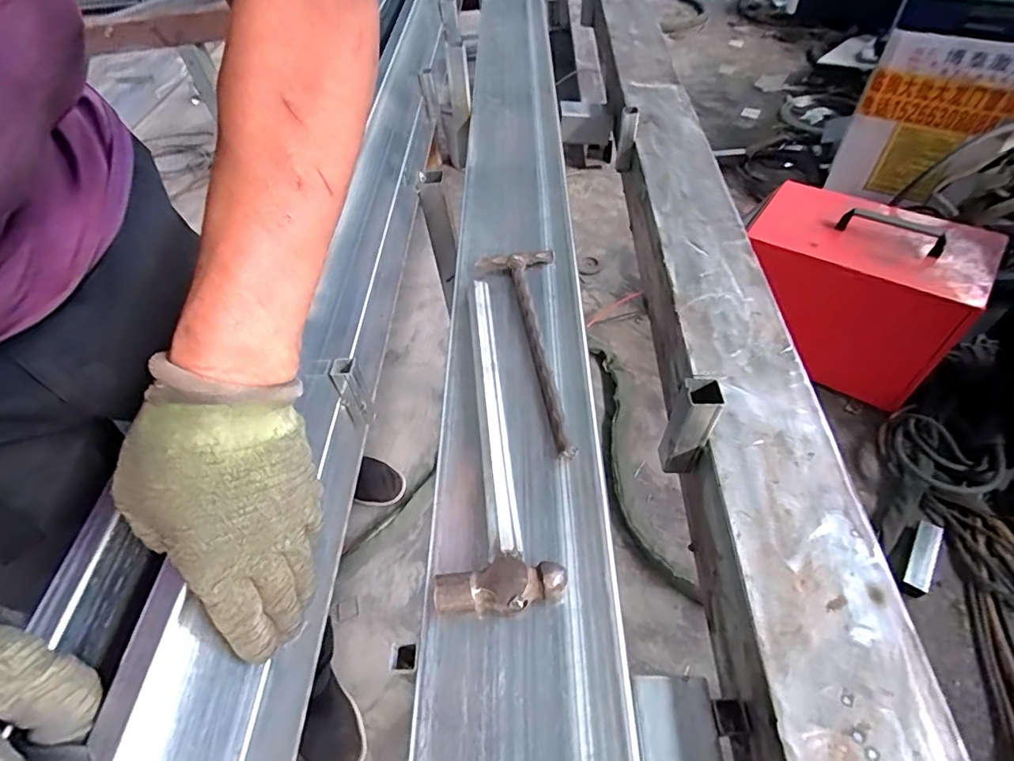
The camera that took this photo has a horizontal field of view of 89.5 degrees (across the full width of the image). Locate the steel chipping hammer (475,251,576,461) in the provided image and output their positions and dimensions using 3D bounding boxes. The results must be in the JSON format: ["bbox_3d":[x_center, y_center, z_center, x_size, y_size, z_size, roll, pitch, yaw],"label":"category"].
[{"bbox_3d":[0.023,-0.039,0.532,0.081,0.027,0.273,-8,51,0],"label":"steel chipping hammer"}]

